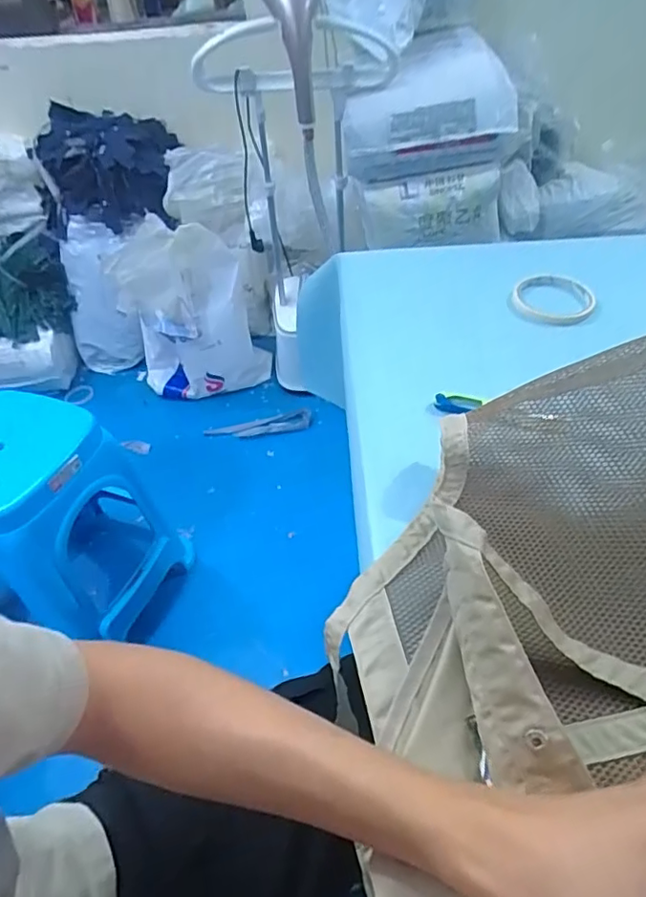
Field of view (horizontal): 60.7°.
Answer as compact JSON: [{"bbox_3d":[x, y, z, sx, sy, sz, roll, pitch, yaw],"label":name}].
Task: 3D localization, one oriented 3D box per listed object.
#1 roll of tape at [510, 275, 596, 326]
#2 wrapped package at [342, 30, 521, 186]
[{"bbox_3d":[0.264,-0.169,0.633,0.087,0.021,0.095,-2,46,2],"label":"roll of tape"},{"bbox_3d":[0.242,-0.787,1.291,0.396,0.234,0.201,-9,46,-4],"label":"wrapped package"}]

